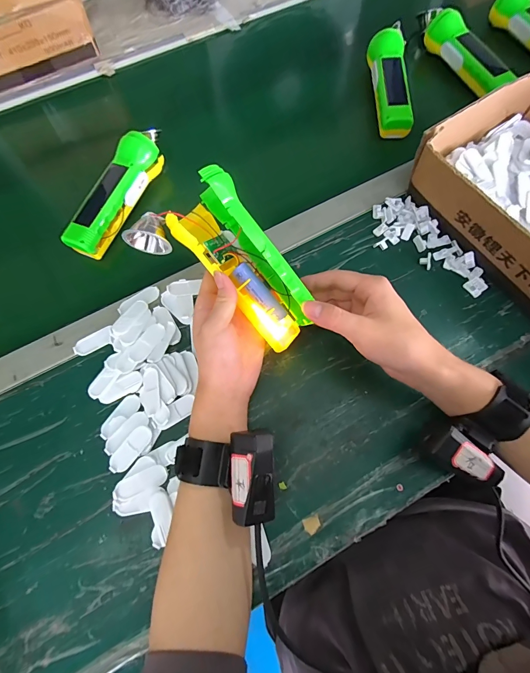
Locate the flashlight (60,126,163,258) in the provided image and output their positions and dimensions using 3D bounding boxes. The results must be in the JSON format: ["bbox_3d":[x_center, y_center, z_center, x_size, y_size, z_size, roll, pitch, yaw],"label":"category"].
[{"bbox_3d":[-0.186,-0.183,0.419,0.046,0.043,0.185,27,73,10],"label":"flashlight"}]

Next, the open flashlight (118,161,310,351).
[{"bbox_3d":[-0.026,-0.070,0.313,0.177,0.066,0.086,42,76,-2],"label":"open flashlight"}]

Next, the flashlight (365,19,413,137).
[{"bbox_3d":[0.181,-0.372,0.490,0.051,0.037,0.175,2,70,2],"label":"flashlight"}]

